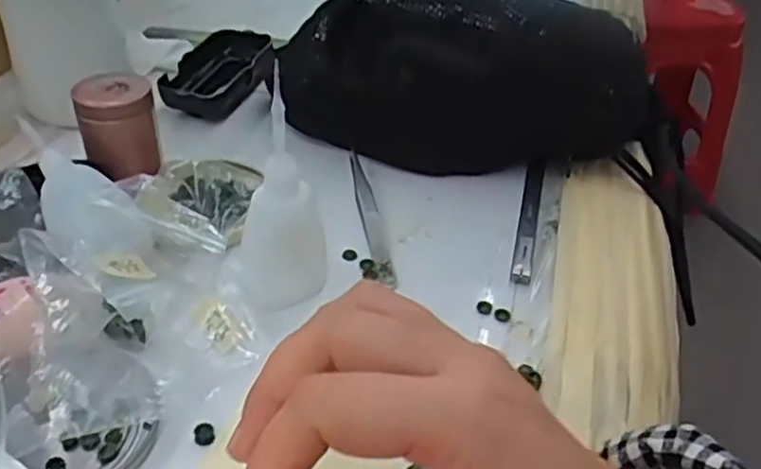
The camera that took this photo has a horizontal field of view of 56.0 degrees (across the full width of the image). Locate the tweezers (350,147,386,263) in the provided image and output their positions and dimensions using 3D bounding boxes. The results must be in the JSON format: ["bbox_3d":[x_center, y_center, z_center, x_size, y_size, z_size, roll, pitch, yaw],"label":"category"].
[{"bbox_3d":[-0.010,-0.022,0.442,0.011,0.005,0.112,-4,40,-10],"label":"tweezers"}]

